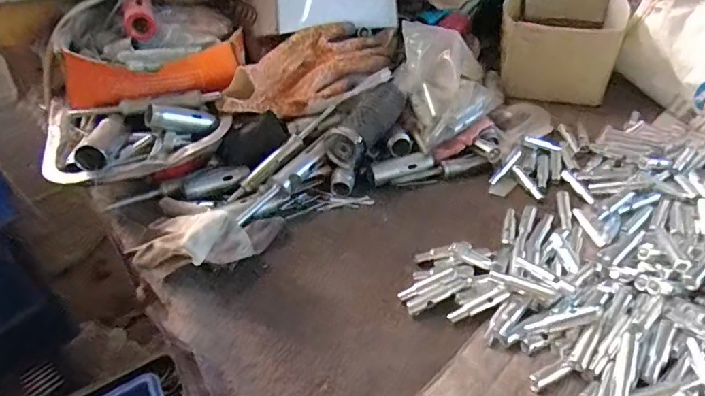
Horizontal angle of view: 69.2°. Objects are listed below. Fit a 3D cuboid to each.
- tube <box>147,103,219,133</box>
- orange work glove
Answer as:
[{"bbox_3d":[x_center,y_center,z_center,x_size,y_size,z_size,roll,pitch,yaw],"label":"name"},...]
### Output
[{"bbox_3d":[-0.173,-0.081,0.520,0.070,0.020,0.021,-2,30,-44],"label":"tube"},{"bbox_3d":[-0.045,-0.140,0.573,0.092,0.061,0.212,29,50,33],"label":"orange work glove"}]

